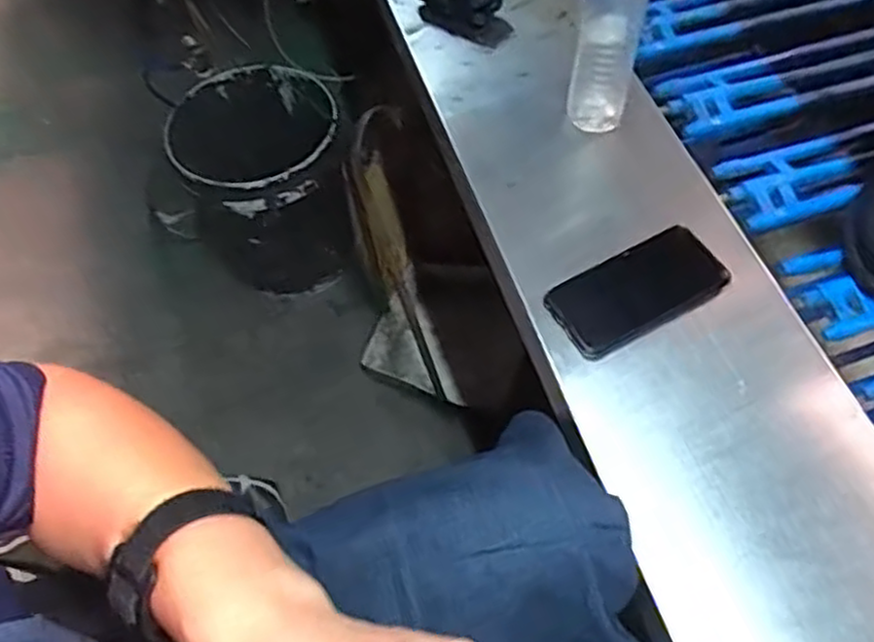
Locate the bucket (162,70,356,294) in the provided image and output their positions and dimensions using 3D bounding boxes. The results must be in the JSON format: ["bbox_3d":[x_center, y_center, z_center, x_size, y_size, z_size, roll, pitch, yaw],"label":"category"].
[{"bbox_3d":[-0.327,-0.238,1.418,0.323,0.340,0.331,-16,56,-6],"label":"bucket"}]

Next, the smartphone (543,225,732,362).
[{"bbox_3d":[0.184,-0.029,0.683,0.161,0.013,0.080,-29,58,-14],"label":"smartphone"}]

